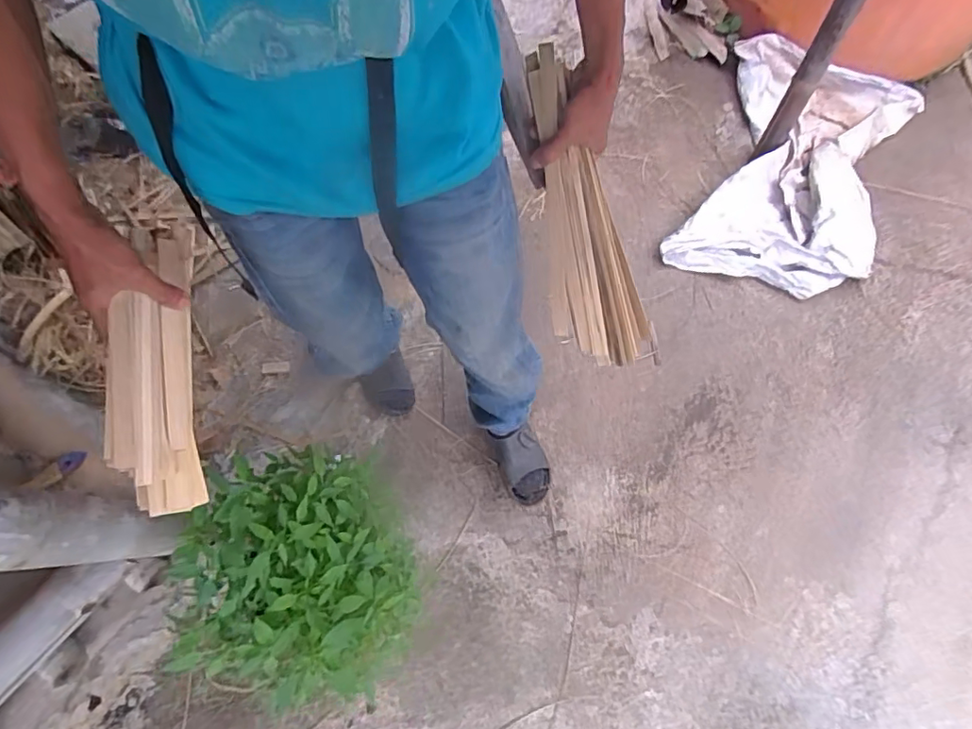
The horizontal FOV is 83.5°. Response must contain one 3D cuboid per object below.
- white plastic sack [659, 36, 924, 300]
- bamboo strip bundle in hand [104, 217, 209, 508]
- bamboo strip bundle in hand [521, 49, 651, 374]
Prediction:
[{"bbox_3d":[0.848,-0.540,1.490,0.505,0.220,0.799,24,69,9],"label":"white plastic sack"},{"bbox_3d":[-0.350,0.005,0.573,0.065,0.061,0.298,-3,87,-2],"label":"bamboo strip bundle in hand"},{"bbox_3d":[0.109,-0.178,0.665,0.087,0.066,0.369,-18,102,-9],"label":"bamboo strip bundle in hand"}]

